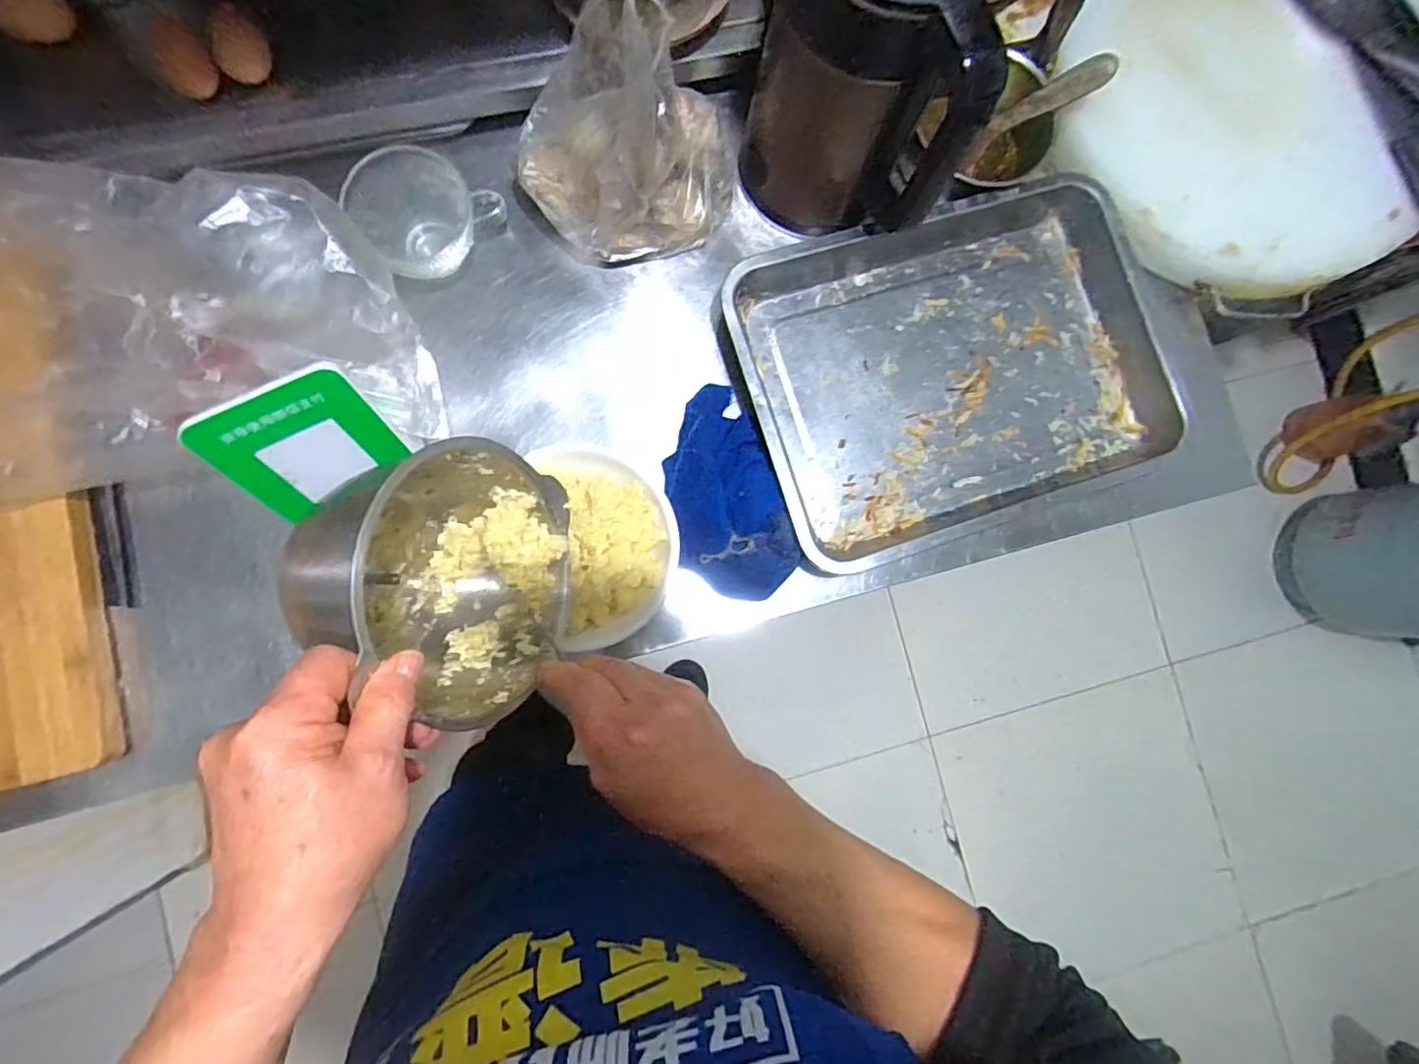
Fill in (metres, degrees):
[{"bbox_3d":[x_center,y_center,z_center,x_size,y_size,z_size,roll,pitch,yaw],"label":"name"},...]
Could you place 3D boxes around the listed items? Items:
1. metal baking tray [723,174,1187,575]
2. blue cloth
[{"bbox_3d":[0.227,-0.150,0.585,0.392,0.052,0.291,-19,88,-6],"label":"metal baking tray"},{"bbox_3d":[0.010,-0.036,0.548,0.093,0.043,0.188,-17,87,-6],"label":"blue cloth"}]

